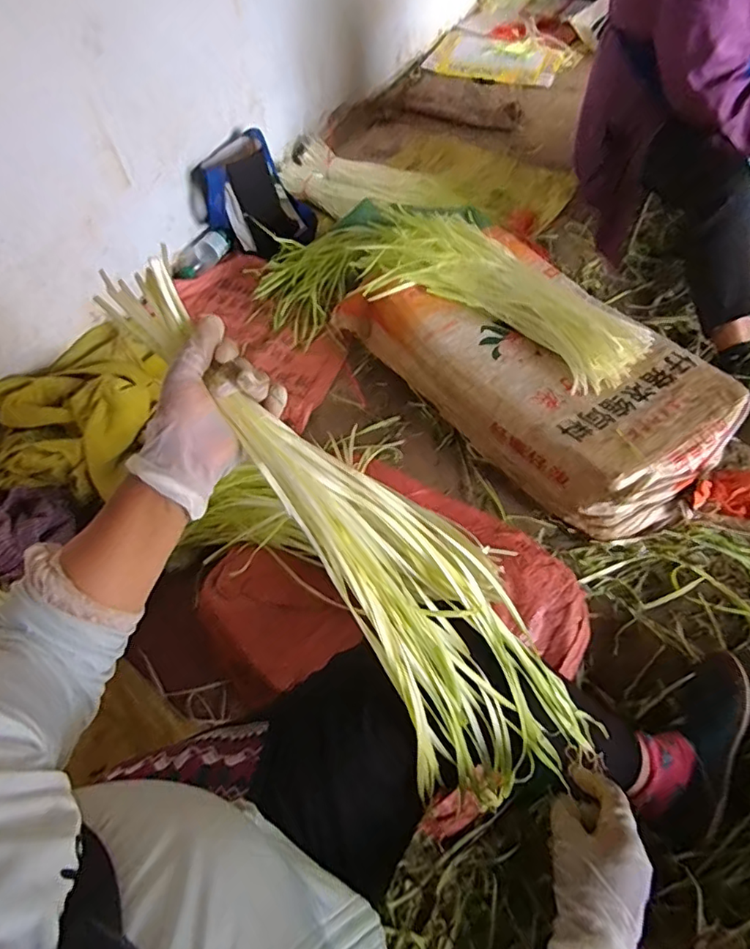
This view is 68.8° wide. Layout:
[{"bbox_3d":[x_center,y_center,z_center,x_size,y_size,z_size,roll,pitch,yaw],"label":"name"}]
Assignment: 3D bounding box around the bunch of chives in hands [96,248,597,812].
[{"bbox_3d":[-0.002,0.077,0.478,0.150,0.050,0.596,-45,103,-28],"label":"bunch of chives in hands"}]

